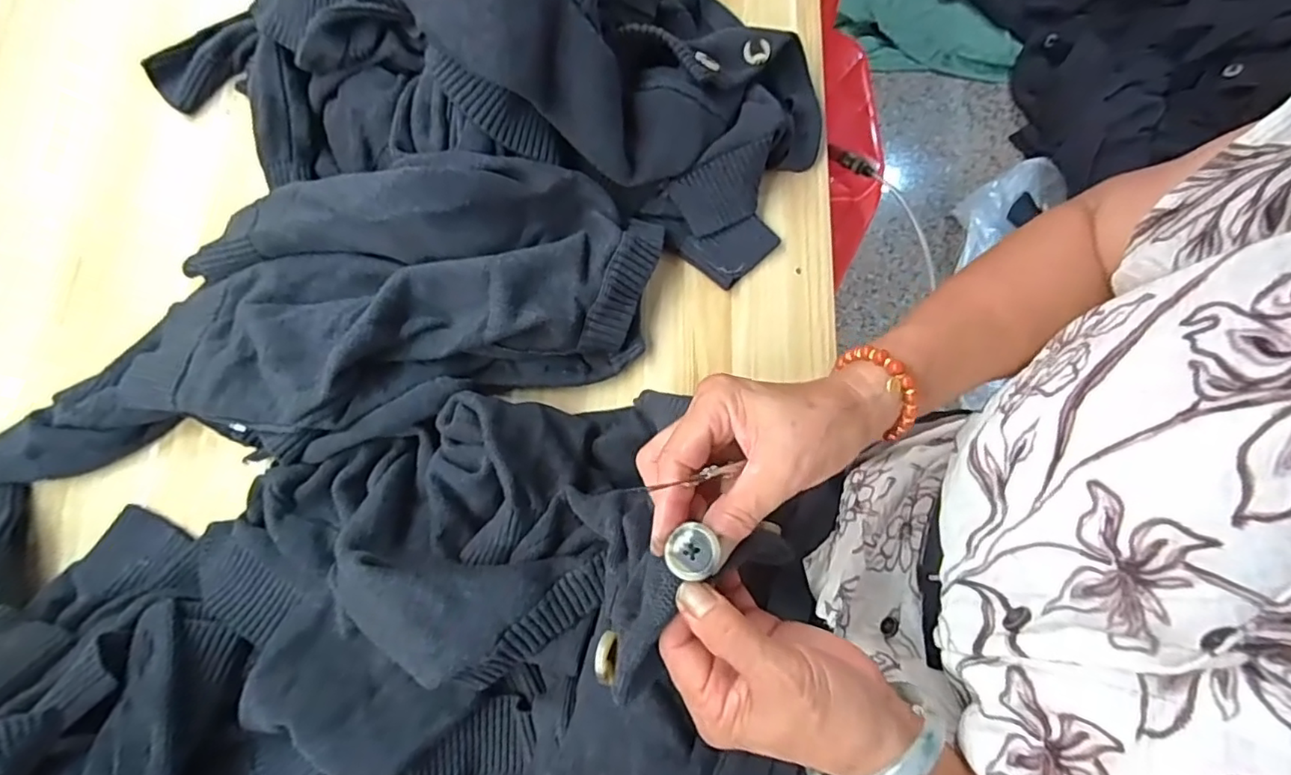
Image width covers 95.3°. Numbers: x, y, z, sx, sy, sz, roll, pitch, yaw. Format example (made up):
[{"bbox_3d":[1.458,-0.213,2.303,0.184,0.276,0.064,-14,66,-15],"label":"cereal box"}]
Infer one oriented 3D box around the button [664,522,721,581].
[{"bbox_3d":[0.023,0.078,0.276,0.022,0.007,0.024,28,80,5],"label":"button"}]

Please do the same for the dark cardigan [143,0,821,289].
[{"bbox_3d":[-0.162,-0.374,0.578,0.711,0.202,0.385,17,79,3],"label":"dark cardigan"}]

